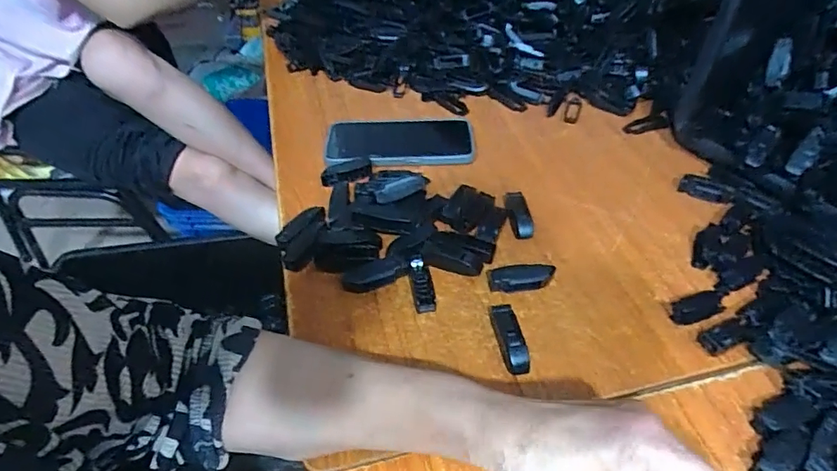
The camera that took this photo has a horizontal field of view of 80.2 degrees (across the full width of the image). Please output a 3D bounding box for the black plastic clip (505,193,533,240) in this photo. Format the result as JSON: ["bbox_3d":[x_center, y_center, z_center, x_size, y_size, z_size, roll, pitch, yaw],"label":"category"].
[{"bbox_3d":[0.096,-0.022,0.480,0.020,0.011,0.056,-1,46,-2],"label":"black plastic clip"}]

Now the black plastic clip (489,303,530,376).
[{"bbox_3d":[0.070,0.078,0.379,0.019,0.014,0.057,-9,47,-10],"label":"black plastic clip"}]

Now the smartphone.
[{"bbox_3d":[-0.021,-0.108,0.556,0.163,0.010,0.083,-2,46,-3],"label":"smartphone"}]

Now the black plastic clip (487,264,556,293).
[{"bbox_3d":[0.086,0.036,0.416,0.054,0.015,0.017,-3,46,-3],"label":"black plastic clip"}]

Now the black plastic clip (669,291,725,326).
[{"bbox_3d":[0.224,0.057,0.395,0.045,0.016,0.019,-14,48,-14],"label":"black plastic clip"}]

